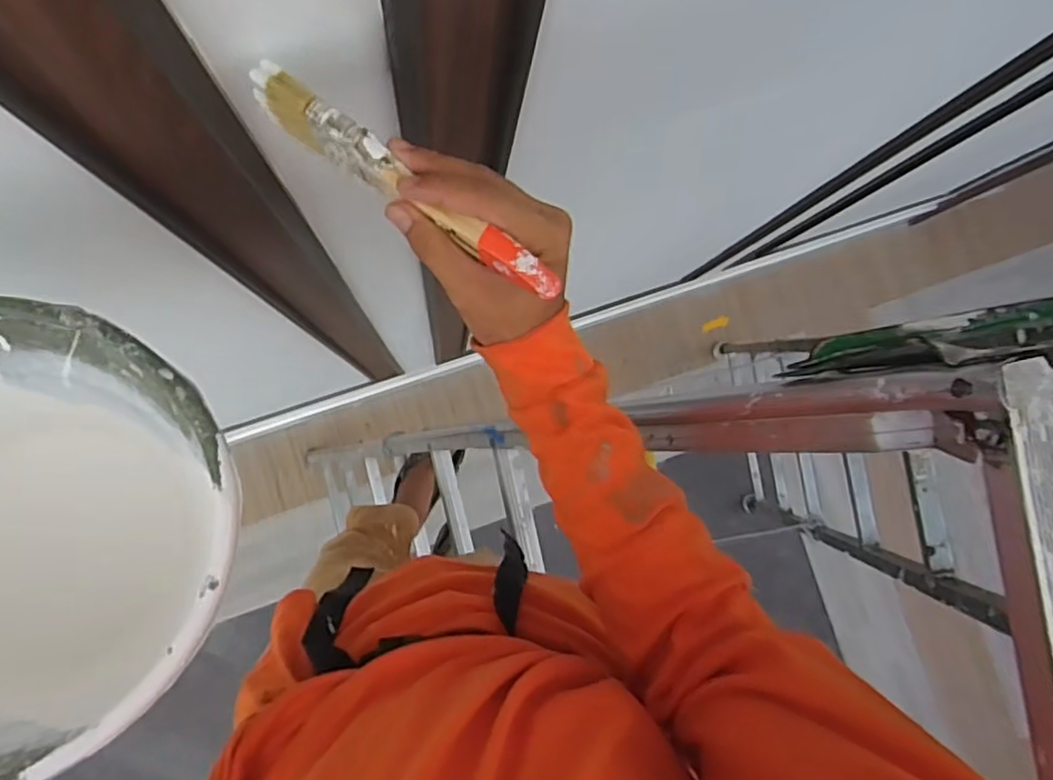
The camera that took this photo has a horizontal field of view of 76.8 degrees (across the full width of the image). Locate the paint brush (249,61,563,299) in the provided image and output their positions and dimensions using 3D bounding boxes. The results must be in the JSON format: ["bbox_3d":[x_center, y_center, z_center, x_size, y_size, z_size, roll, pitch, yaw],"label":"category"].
[{"bbox_3d":[-0.069,-0.113,0.365,0.200,0.037,0.020,36,82,3],"label":"paint brush"}]

